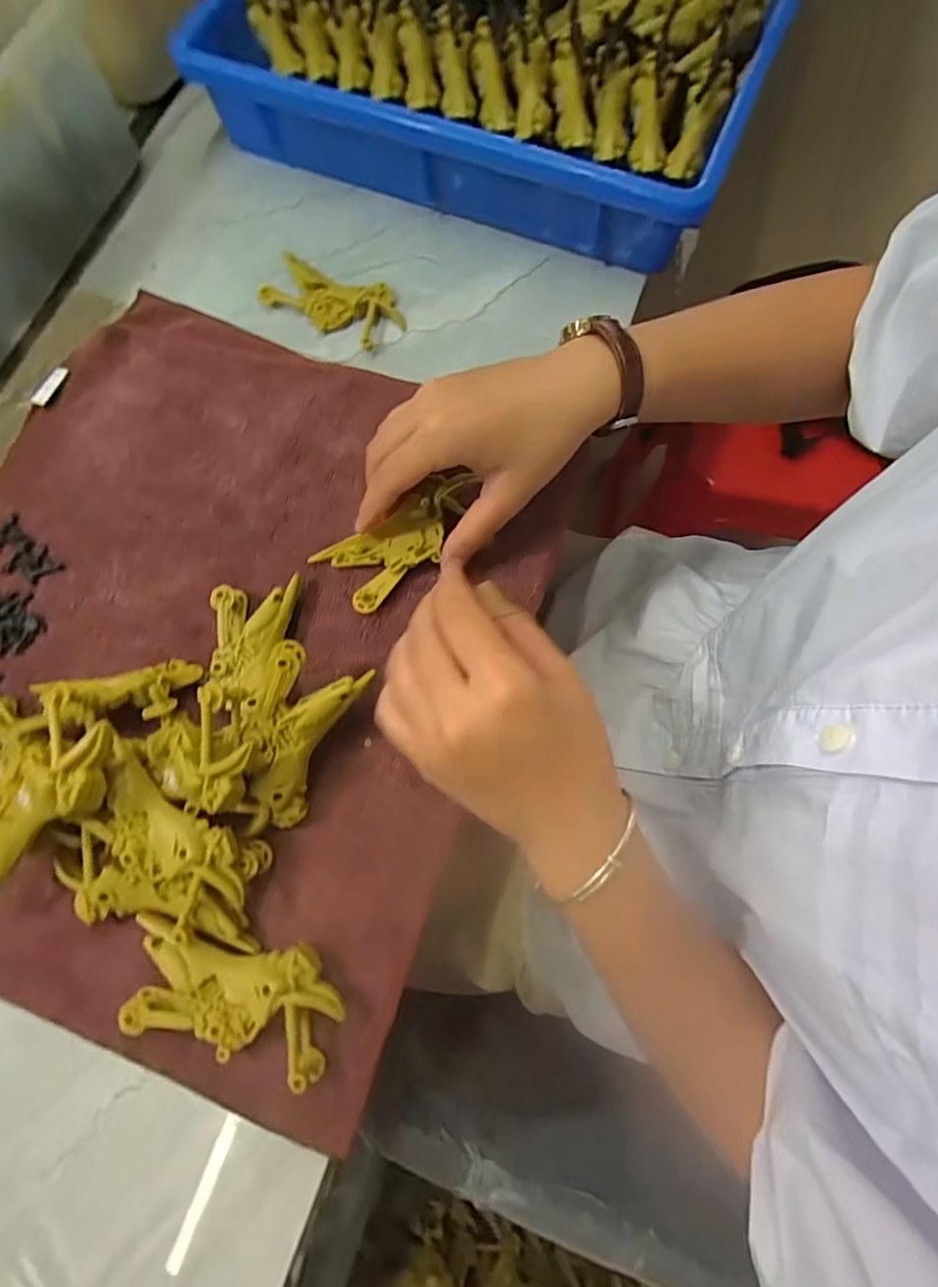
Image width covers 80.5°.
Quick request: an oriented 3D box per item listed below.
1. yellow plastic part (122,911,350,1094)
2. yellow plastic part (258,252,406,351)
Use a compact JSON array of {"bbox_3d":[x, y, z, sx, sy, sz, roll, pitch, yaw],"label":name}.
[{"bbox_3d":[-0.109,0.167,0.255,0.096,0.024,0.060,8,75,3],"label":"yellow plastic part"},{"bbox_3d":[-0.094,-0.237,0.380,0.096,0.014,0.047,29,77,8],"label":"yellow plastic part"}]

